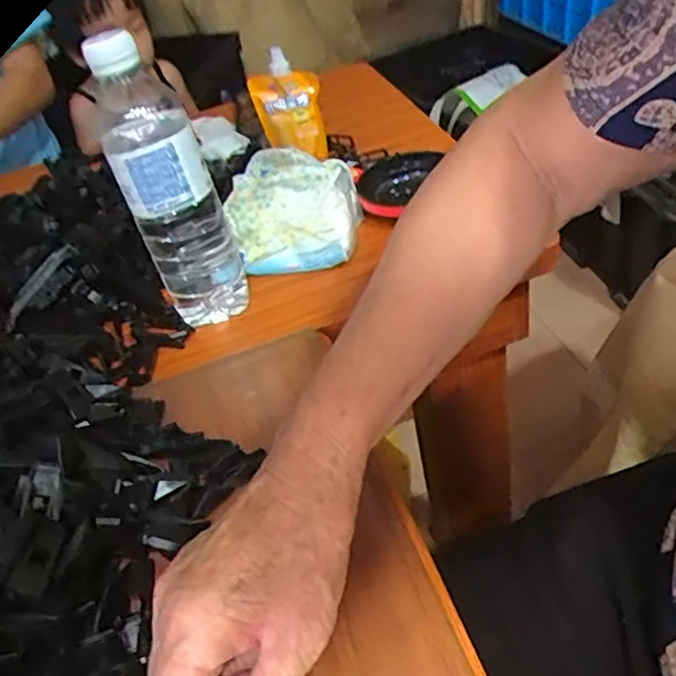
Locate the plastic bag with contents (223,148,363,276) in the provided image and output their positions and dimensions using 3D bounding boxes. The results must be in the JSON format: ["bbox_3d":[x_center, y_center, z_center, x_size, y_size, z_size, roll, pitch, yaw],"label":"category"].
[{"bbox_3d":[-0.037,-0.110,0.554,0.102,0.074,0.090,-6,42,8],"label":"plastic bag with contents"}]

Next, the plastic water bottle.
[{"bbox_3d":[-0.116,-0.108,0.468,0.064,0.207,0.065,-17,42,-3],"label":"plastic water bottle"}]

